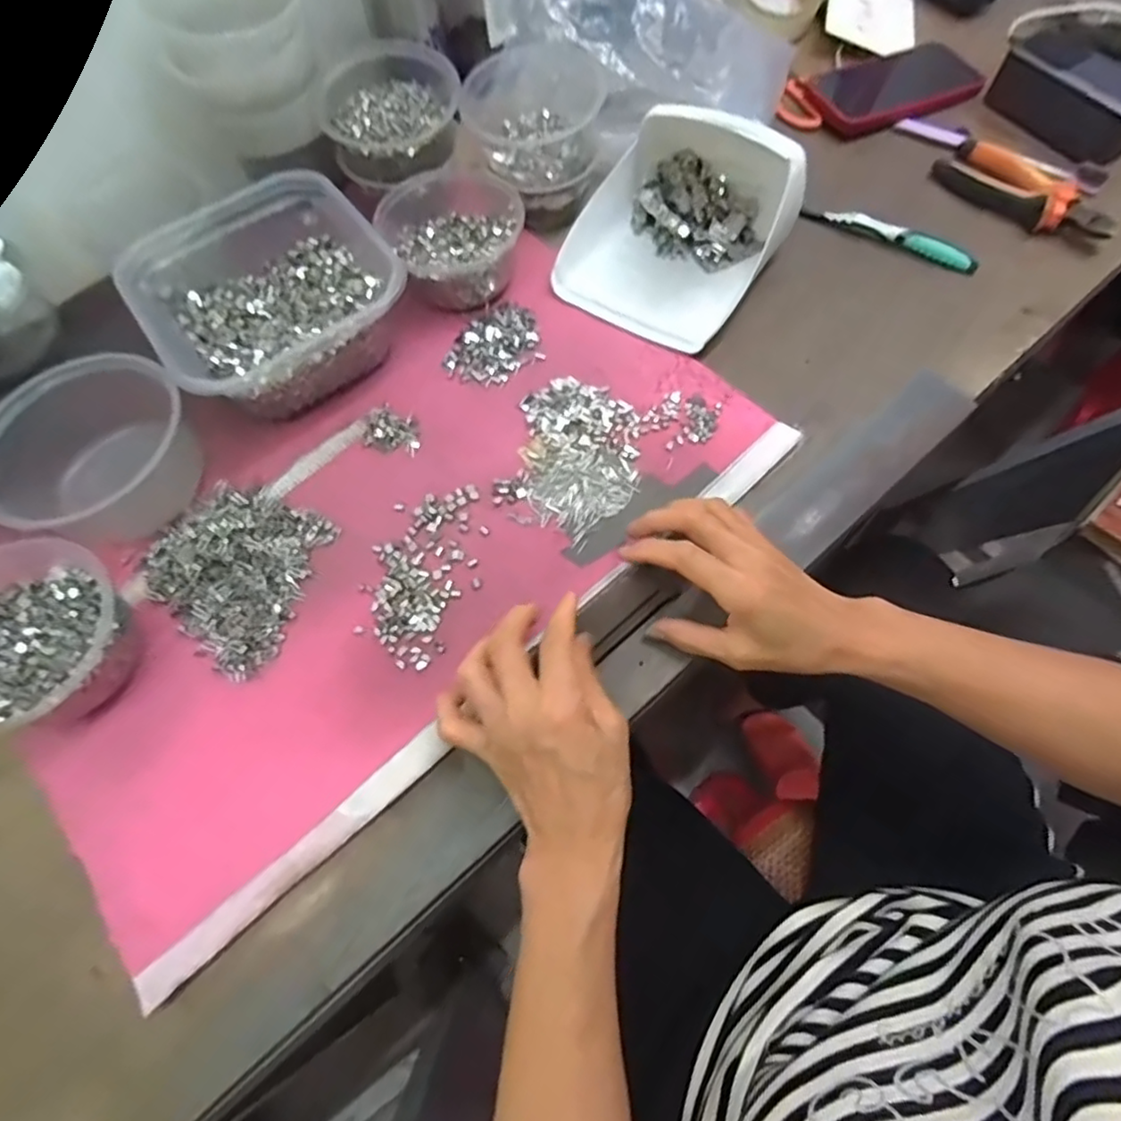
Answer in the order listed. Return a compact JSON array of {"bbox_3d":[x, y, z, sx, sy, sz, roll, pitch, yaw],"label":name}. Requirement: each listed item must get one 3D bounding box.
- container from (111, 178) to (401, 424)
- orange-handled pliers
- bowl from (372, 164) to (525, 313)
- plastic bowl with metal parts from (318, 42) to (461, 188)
[{"bbox_3d":[-0.221,-0.200,0.487,0.170,0.077,0.171,-34,68,-12],"label":"container"},{"bbox_3d":[0.405,-0.320,0.550,0.061,0.022,0.150,-39,69,-14],"label":"orange-handled pliers"},{"bbox_3d":[-0.087,-0.269,0.524,0.111,0.048,0.131,-24,66,-8],"label":"bowl"},{"bbox_3d":[-0.139,-0.377,0.533,0.112,0.047,0.120,1,66,3],"label":"plastic bowl with metal parts"}]

